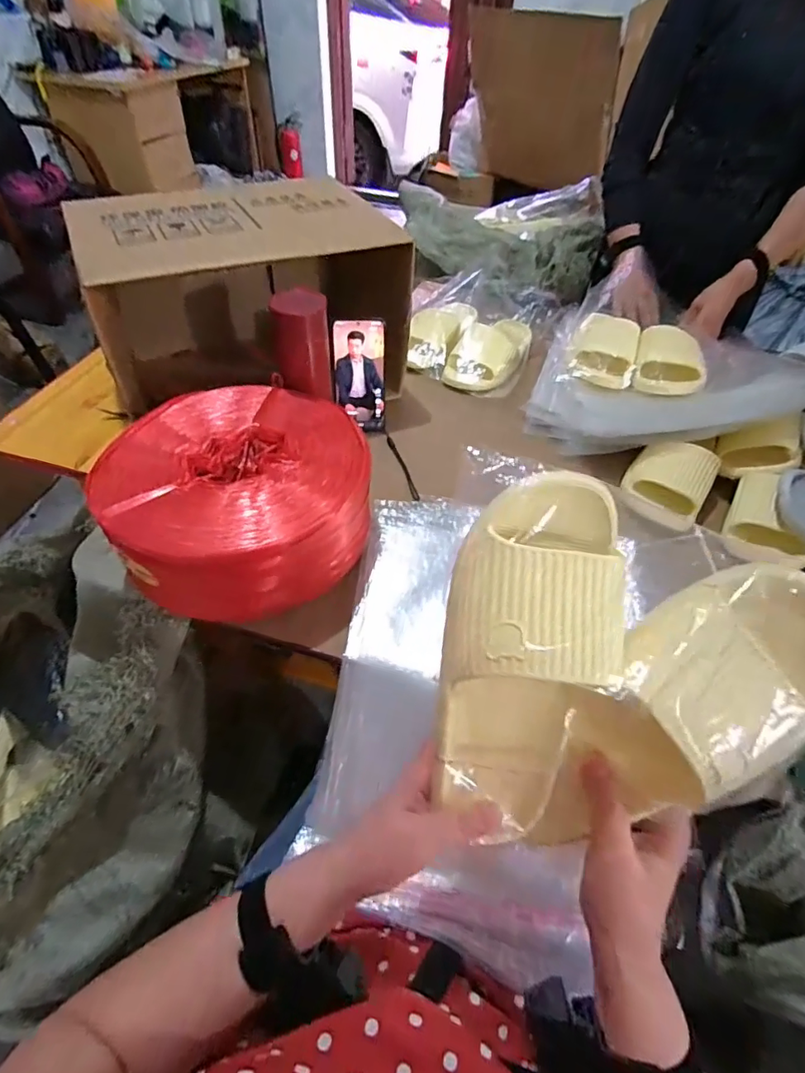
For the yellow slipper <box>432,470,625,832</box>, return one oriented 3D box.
[{"bbox_3d":[0.079,0.082,0.305,0.109,0.235,0.074,11,9,6],"label":"yellow slipper"}]

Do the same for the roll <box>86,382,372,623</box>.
[{"bbox_3d":[-0.186,-0.046,0.580,0.278,0.138,0.260,-12,51,-14],"label":"roll"}]

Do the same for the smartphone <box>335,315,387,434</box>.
[{"bbox_3d":[-0.062,-0.236,0.721,0.073,0.159,0.007,-2,31,-6],"label":"smartphone"}]

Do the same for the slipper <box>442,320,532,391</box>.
[{"bbox_3d":[0.170,-0.356,0.897,0.117,0.060,0.249,24,52,16],"label":"slipper"}]

